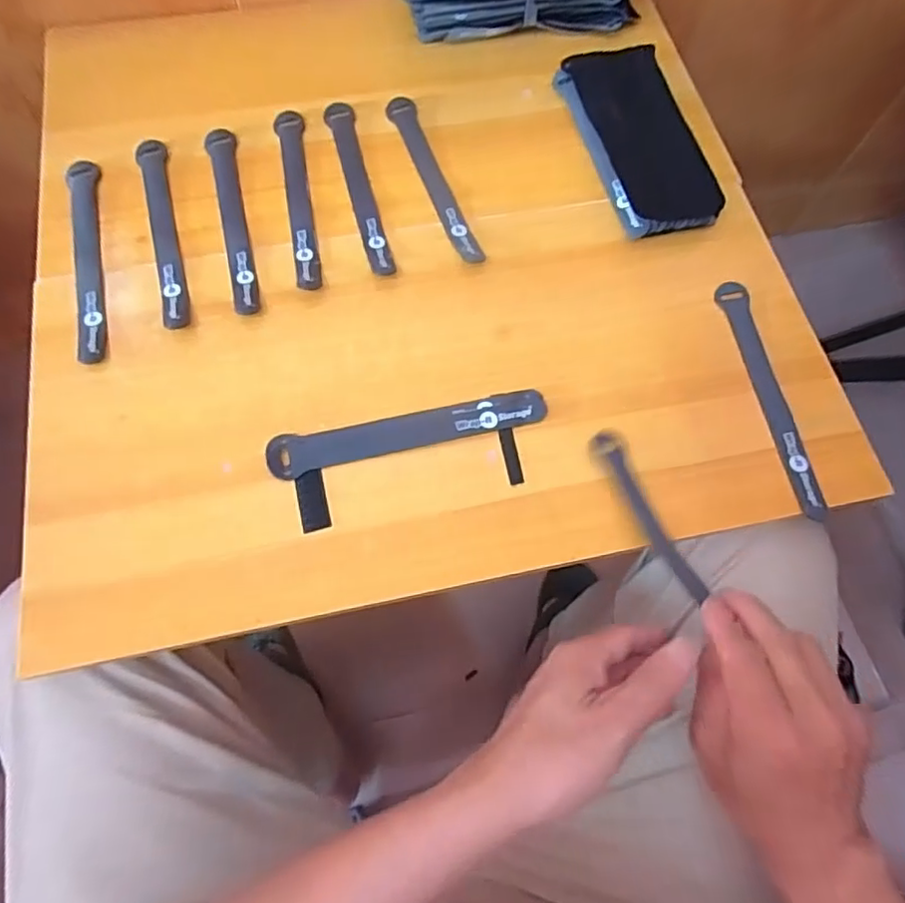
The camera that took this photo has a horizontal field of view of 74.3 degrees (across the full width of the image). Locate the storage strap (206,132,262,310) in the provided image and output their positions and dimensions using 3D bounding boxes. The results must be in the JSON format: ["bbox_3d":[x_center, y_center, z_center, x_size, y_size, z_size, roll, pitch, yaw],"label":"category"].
[{"bbox_3d":[-0.181,-0.195,0.493,0.022,0.008,0.192,-13,70,-7],"label":"storage strap"}]

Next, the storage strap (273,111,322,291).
[{"bbox_3d":[-0.129,-0.218,0.503,0.023,0.010,0.195,-11,70,-6],"label":"storage strap"}]

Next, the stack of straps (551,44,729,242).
[{"bbox_3d":[0.164,-0.272,0.521,0.085,0.027,0.196,-16,70,-8],"label":"stack of straps"}]

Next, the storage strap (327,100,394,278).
[{"bbox_3d":[-0.081,-0.230,0.512,0.023,0.006,0.192,-13,70,-7],"label":"storage strap"}]

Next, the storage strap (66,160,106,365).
[{"bbox_3d":[-0.289,-0.157,0.475,0.023,0.004,0.198,-14,70,-7],"label":"storage strap"}]

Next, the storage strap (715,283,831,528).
[{"bbox_3d":[0.240,-0.045,0.452,0.022,0.004,0.197,-7,69,-4],"label":"storage strap"}]

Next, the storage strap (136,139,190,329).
[{"bbox_3d":[-0.237,-0.183,0.487,0.020,0.010,0.198,-15,70,-7],"label":"storage strap"}]

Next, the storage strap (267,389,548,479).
[{"bbox_3d":[-0.030,-0.015,0.432,0.199,0.004,0.030,-11,70,-6],"label":"storage strap"}]

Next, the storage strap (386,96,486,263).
[{"bbox_3d":[-0.017,-0.239,0.516,0.024,0.009,0.195,-18,71,-8],"label":"storage strap"}]

